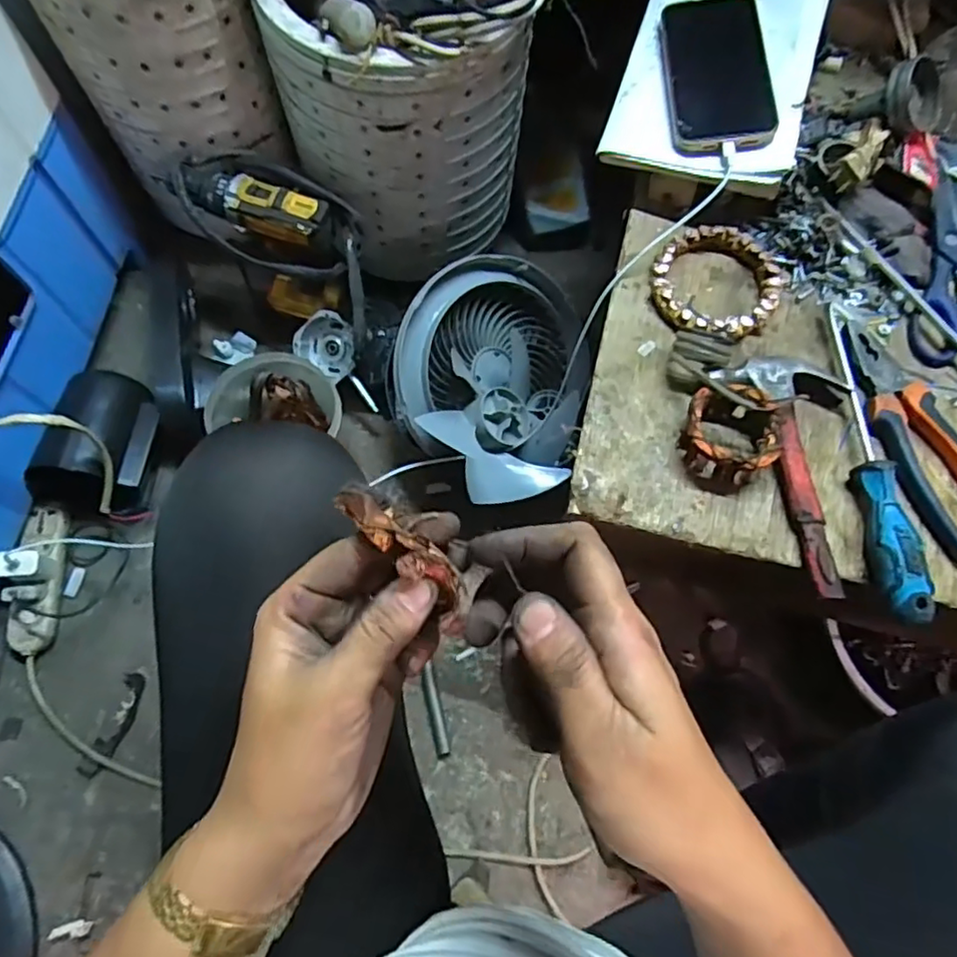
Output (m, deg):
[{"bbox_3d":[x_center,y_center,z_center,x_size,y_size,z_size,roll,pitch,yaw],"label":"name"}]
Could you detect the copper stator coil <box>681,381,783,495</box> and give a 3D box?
[{"bbox_3d":[0.180,-0.029,0.456,0.063,0.033,0.071,14,69,5],"label":"copper stator coil"}]

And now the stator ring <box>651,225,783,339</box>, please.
[{"bbox_3d":[0.193,-0.159,0.512,0.100,0.016,0.099,0,68,0],"label":"stator ring"}]

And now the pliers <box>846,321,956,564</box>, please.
[{"bbox_3d":[0.324,-0.033,0.466,0.053,0.014,0.186,-16,69,-6],"label":"pliers"}]

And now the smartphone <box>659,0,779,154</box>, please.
[{"bbox_3d":[0.195,-0.333,0.518,0.078,0.008,0.139,-7,81,16],"label":"smartphone"}]

